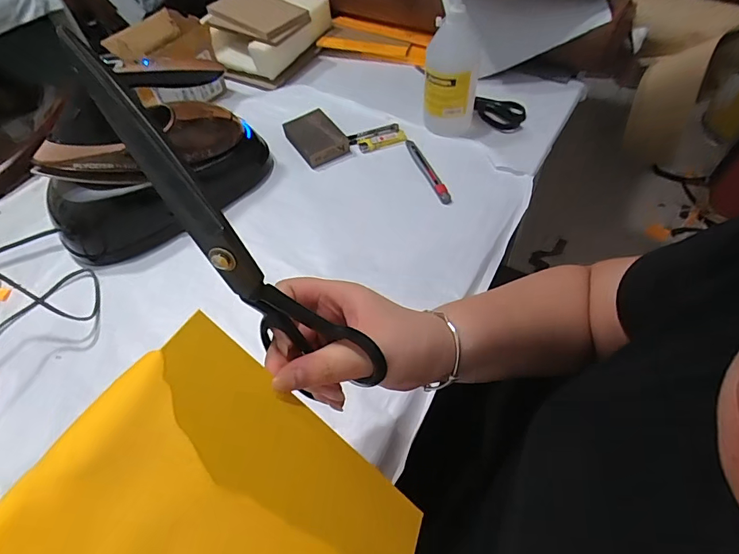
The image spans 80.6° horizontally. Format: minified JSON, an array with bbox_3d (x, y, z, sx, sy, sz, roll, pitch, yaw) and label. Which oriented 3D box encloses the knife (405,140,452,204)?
[{"bbox_3d":[0.084,-0.159,0.643,0.019,0.005,0.140,-19,56,-9],"label":"knife"}]

